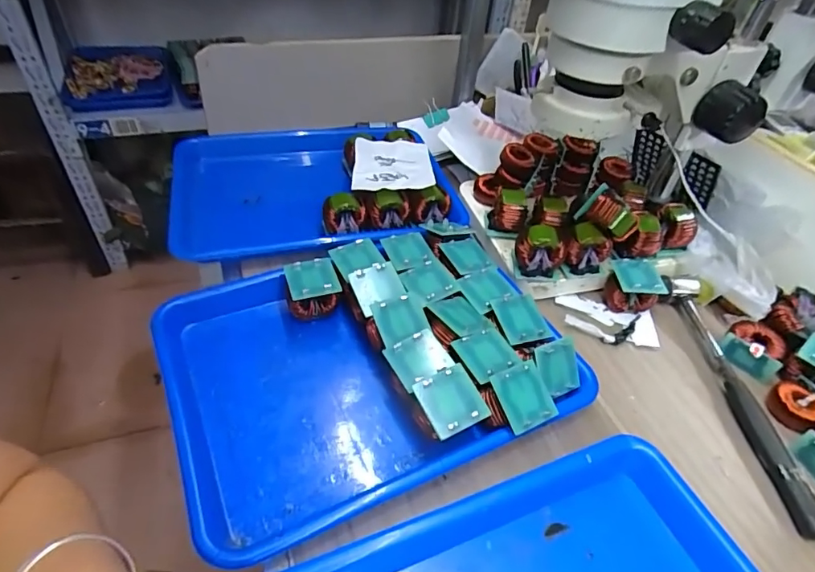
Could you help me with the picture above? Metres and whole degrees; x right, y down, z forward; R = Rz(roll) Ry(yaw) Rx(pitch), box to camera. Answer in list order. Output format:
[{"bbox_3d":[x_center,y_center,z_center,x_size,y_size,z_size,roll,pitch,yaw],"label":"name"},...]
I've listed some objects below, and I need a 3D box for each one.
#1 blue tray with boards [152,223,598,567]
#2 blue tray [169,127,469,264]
[{"bbox_3d":[-0.036,0.058,0.423,0.321,0.056,0.245,-16,48,-22],"label":"blue tray with boards"},{"bbox_3d":[-0.110,-0.115,0.620,0.327,0.081,0.256,-9,46,-15],"label":"blue tray"}]

